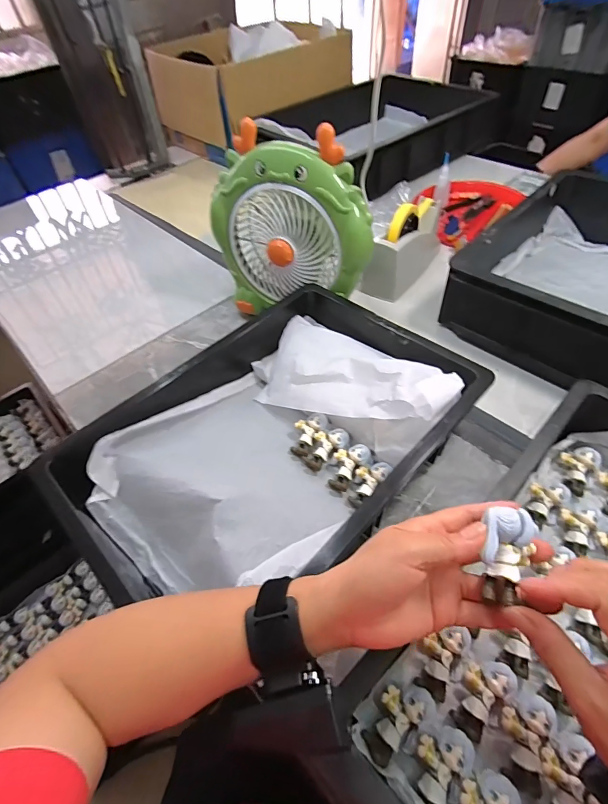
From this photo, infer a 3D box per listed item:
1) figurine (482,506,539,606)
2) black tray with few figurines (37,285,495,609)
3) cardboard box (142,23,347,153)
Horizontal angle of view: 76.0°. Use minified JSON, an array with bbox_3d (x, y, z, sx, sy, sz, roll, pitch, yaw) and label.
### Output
[{"bbox_3d":[0.137,0.102,0.258,0.035,0.025,0.056,7,52,11],"label":"figurine"},{"bbox_3d":[-0.040,0.029,0.476,0.329,0.115,0.432,35,62,29],"label":"black tray with few figurines"},{"bbox_3d":[-0.161,-0.962,1.183,0.398,0.203,0.490,33,61,28],"label":"cardboard box"}]

